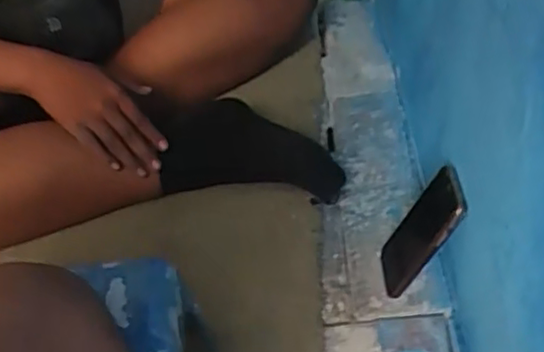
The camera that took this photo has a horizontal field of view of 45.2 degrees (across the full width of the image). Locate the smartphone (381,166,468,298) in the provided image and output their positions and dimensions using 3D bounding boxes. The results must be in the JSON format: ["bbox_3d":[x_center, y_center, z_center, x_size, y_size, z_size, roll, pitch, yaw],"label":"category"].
[{"bbox_3d":[0.157,0.062,0.696,0.014,0.153,0.076,17,45,-12],"label":"smartphone"}]

